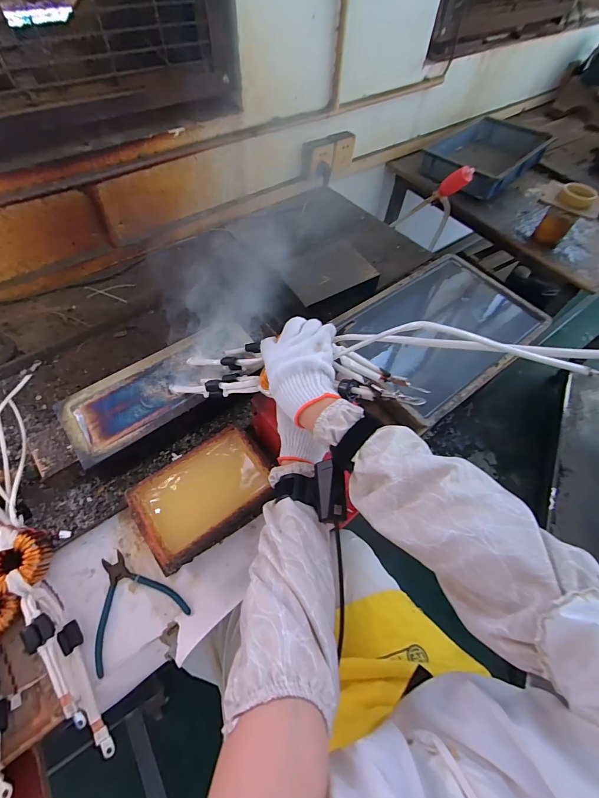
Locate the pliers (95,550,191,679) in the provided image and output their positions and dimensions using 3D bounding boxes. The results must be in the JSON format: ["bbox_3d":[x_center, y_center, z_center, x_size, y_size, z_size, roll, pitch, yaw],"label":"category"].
[{"bbox_3d":[-0.247,0.286,0.490,0.126,0.008,0.134,-30,66,-20],"label":"pliers"}]

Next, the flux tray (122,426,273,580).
[{"bbox_3d":[-0.146,0.152,0.543,0.203,0.070,0.136,-30,66,-20],"label":"flux tray"}]

